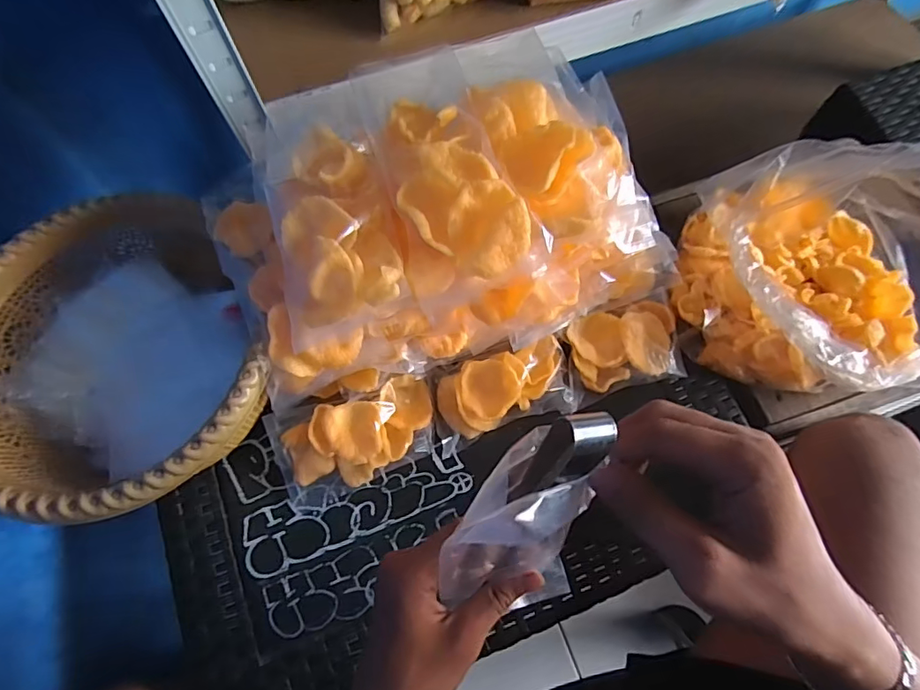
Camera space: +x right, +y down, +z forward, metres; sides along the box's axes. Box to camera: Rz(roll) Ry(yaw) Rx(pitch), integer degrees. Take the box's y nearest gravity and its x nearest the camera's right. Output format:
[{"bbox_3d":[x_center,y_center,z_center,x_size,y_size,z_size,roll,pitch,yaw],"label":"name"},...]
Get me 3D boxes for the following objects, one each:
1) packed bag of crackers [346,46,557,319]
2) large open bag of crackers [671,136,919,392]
[{"bbox_3d":[-0.011,-0.121,0.370,0.088,0.057,0.185,-16,69,-5],"label":"packed bag of crackers"},{"bbox_3d":[0.328,-0.077,0.440,0.230,0.160,0.213,-2,68,0],"label":"large open bag of crackers"}]

